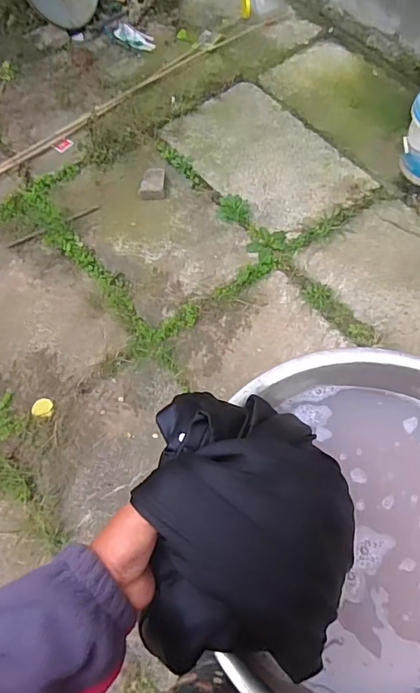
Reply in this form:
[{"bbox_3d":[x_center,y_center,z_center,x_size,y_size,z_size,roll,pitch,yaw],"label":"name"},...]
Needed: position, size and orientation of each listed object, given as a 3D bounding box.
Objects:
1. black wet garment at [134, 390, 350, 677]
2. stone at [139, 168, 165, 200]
[{"bbox_3d":[0.034,0.147,0.406,0.171,0.104,0.218,2,64,5],"label":"black wet garment"},{"bbox_3d":[-0.218,-0.622,1.828,0.100,0.055,0.123,0,64,4],"label":"stone"}]

